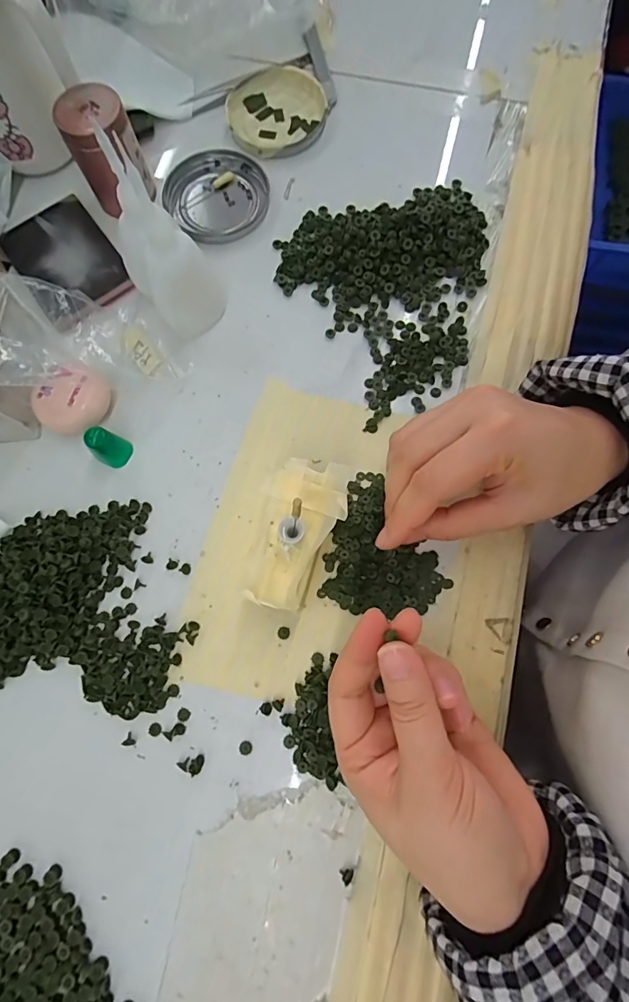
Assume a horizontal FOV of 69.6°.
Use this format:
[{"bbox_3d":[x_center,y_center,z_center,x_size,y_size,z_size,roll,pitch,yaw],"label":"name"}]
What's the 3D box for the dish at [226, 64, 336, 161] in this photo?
[{"bbox_3d":[-0.031,-0.314,0.366,0.083,0.014,0.077,0,76,1],"label":"dish"}]

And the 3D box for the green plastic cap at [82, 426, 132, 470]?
[{"bbox_3d":[-0.132,-0.035,0.290,0.017,0.028,0.019,36,80,9],"label":"green plastic cap"}]

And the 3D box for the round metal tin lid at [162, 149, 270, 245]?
[{"bbox_3d":[-0.075,-0.237,0.350,0.078,0.008,0.082,0,76,1],"label":"round metal tin lid"}]

